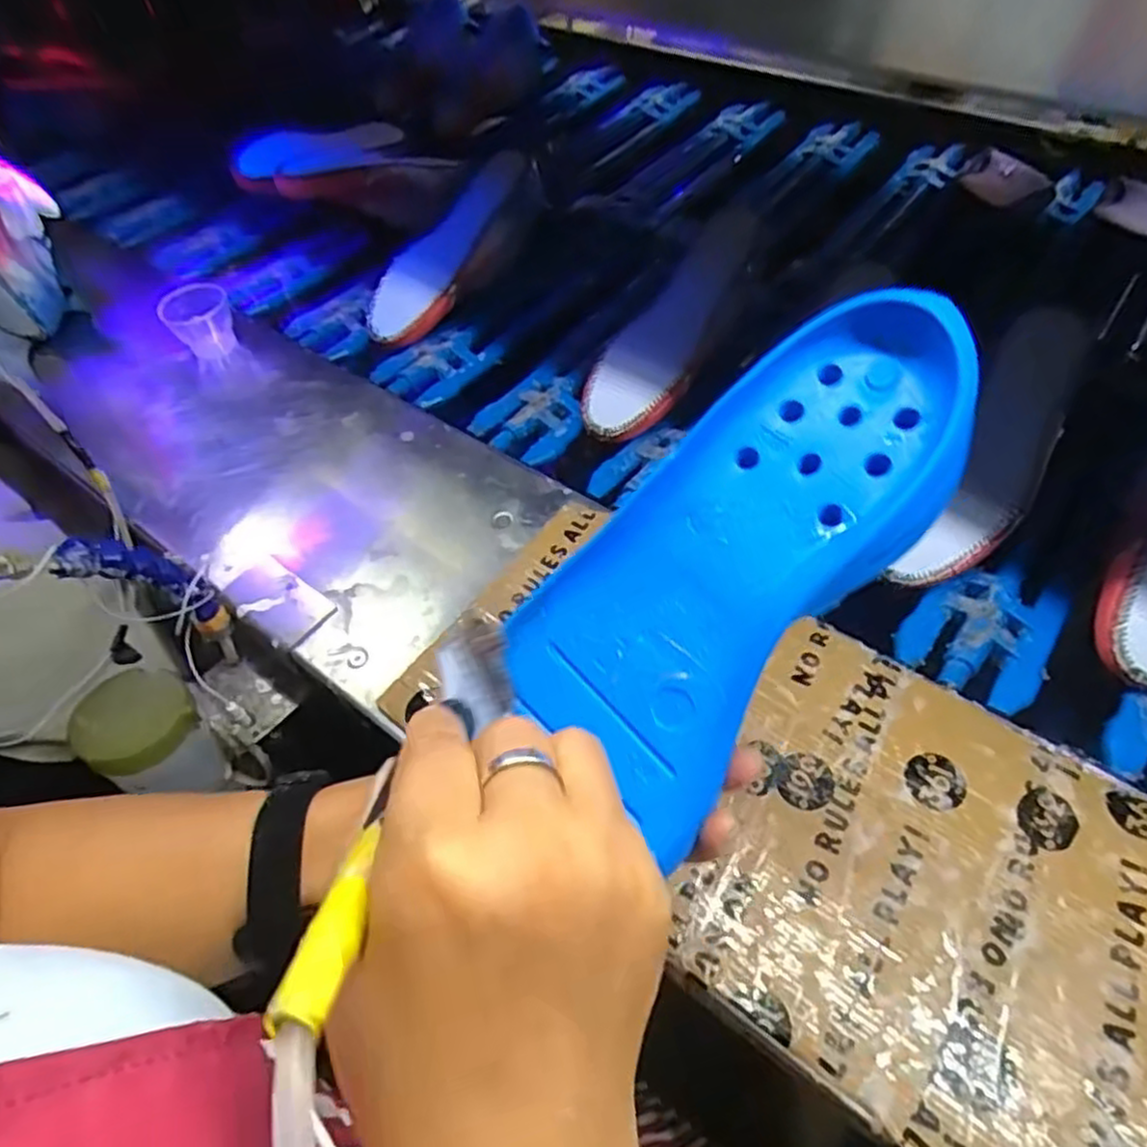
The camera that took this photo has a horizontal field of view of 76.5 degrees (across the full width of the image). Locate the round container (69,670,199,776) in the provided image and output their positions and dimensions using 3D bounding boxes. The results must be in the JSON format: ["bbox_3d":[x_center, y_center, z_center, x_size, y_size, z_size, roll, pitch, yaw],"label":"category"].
[{"bbox_3d":[-0.296,0.102,0.491,0.073,0.024,0.073,6,41,-5],"label":"round container"}]

